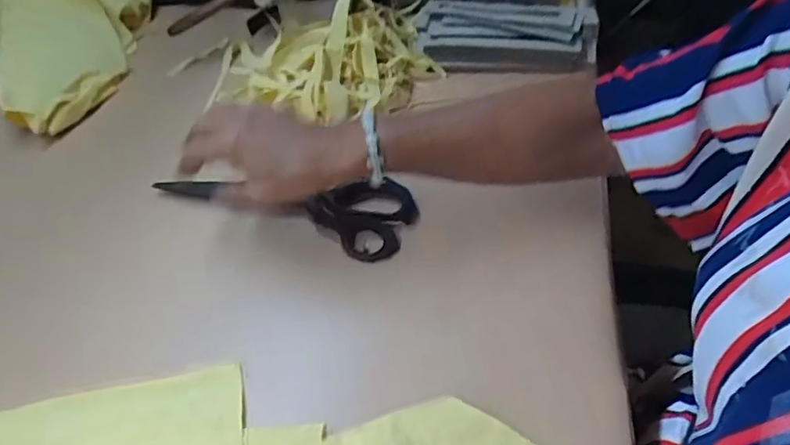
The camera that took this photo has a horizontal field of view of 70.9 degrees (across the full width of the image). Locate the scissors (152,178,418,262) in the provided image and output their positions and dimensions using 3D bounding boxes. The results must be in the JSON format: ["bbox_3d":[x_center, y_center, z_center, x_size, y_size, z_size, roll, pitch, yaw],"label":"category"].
[{"bbox_3d":[-0.097,-0.013,0.476,0.228,0.018,0.071,8,48,11],"label":"scissors"}]

